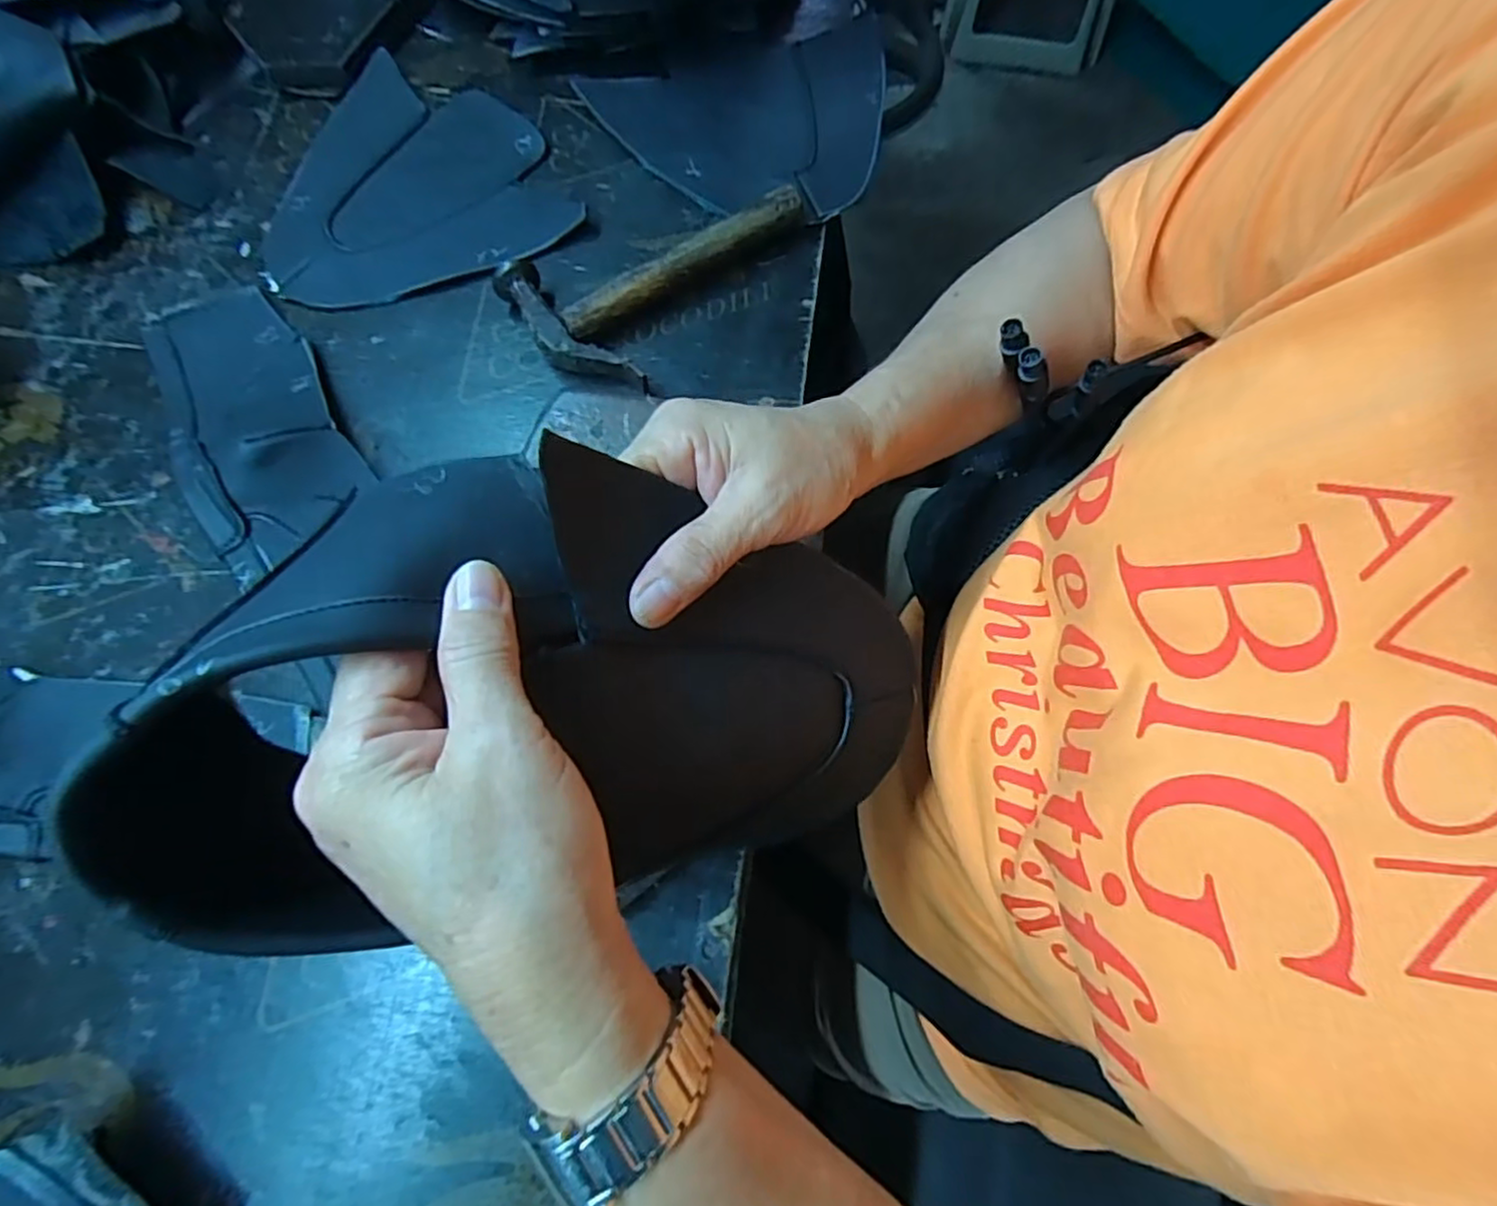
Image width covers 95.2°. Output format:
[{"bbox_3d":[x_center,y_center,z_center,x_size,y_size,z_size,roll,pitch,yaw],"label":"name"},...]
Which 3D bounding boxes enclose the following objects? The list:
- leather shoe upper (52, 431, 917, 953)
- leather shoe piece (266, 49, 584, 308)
[{"bbox_3d":[-0.057,0.024,0.254,0.278,0.063,0.149,-1,92,-35],"label":"leather shoe upper"},{"bbox_3d":[-0.238,-0.291,0.467,0.191,0.009,0.200,-25,74,-7],"label":"leather shoe piece"}]

